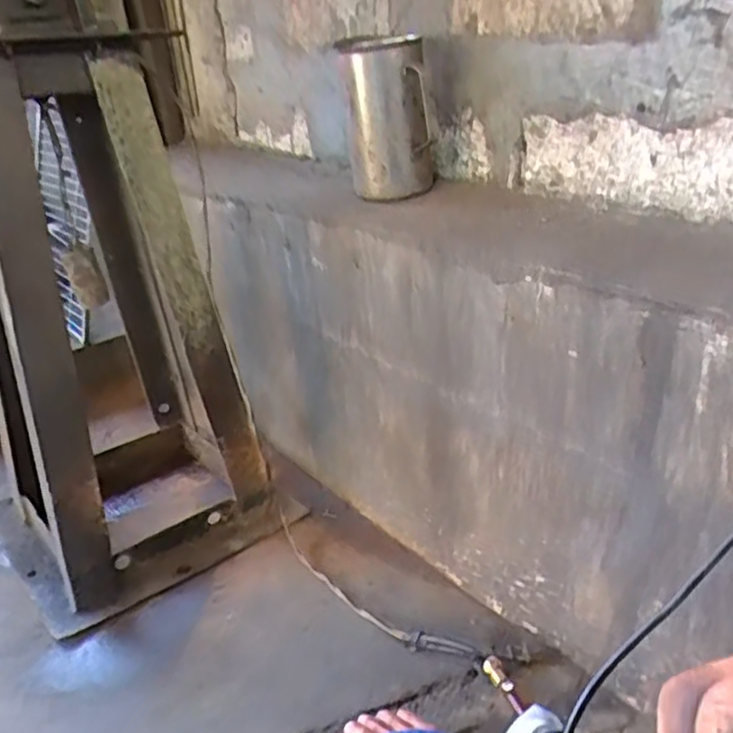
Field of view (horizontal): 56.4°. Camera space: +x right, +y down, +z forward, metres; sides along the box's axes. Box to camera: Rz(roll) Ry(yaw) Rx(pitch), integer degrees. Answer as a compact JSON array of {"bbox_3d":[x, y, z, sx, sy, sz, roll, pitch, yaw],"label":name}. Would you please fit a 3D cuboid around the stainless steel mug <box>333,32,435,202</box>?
[{"bbox_3d":[0.029,-0.346,0.955,0.124,0.202,0.115,-4,25,-1],"label":"stainless steel mug"}]

